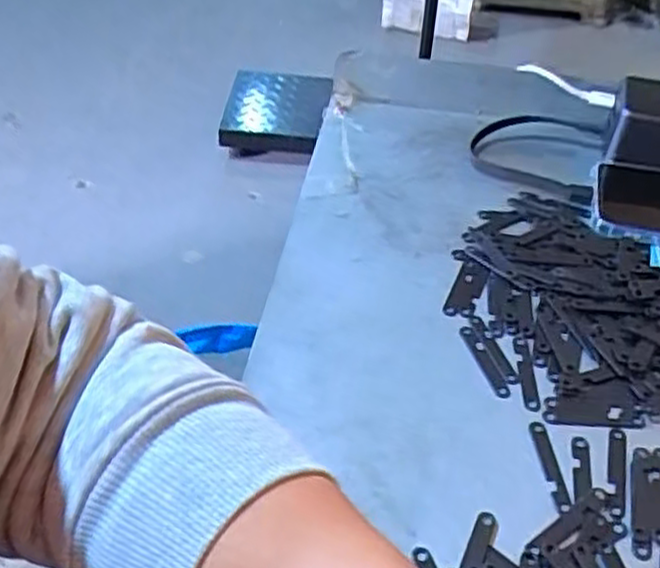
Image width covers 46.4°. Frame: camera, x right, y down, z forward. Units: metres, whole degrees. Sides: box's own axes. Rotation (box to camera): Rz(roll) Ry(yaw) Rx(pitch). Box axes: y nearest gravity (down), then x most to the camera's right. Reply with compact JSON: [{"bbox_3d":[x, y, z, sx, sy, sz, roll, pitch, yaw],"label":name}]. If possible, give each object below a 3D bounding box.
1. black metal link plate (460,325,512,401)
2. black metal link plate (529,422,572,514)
[{"bbox_3d":[0.084,0.042,0.420,0.008,0.004,0.051,-12,44,-12],"label":"black metal link plate"},{"bbox_3d":[0.107,0.087,0.374,0.008,0.004,0.050,-4,43,-4],"label":"black metal link plate"}]

